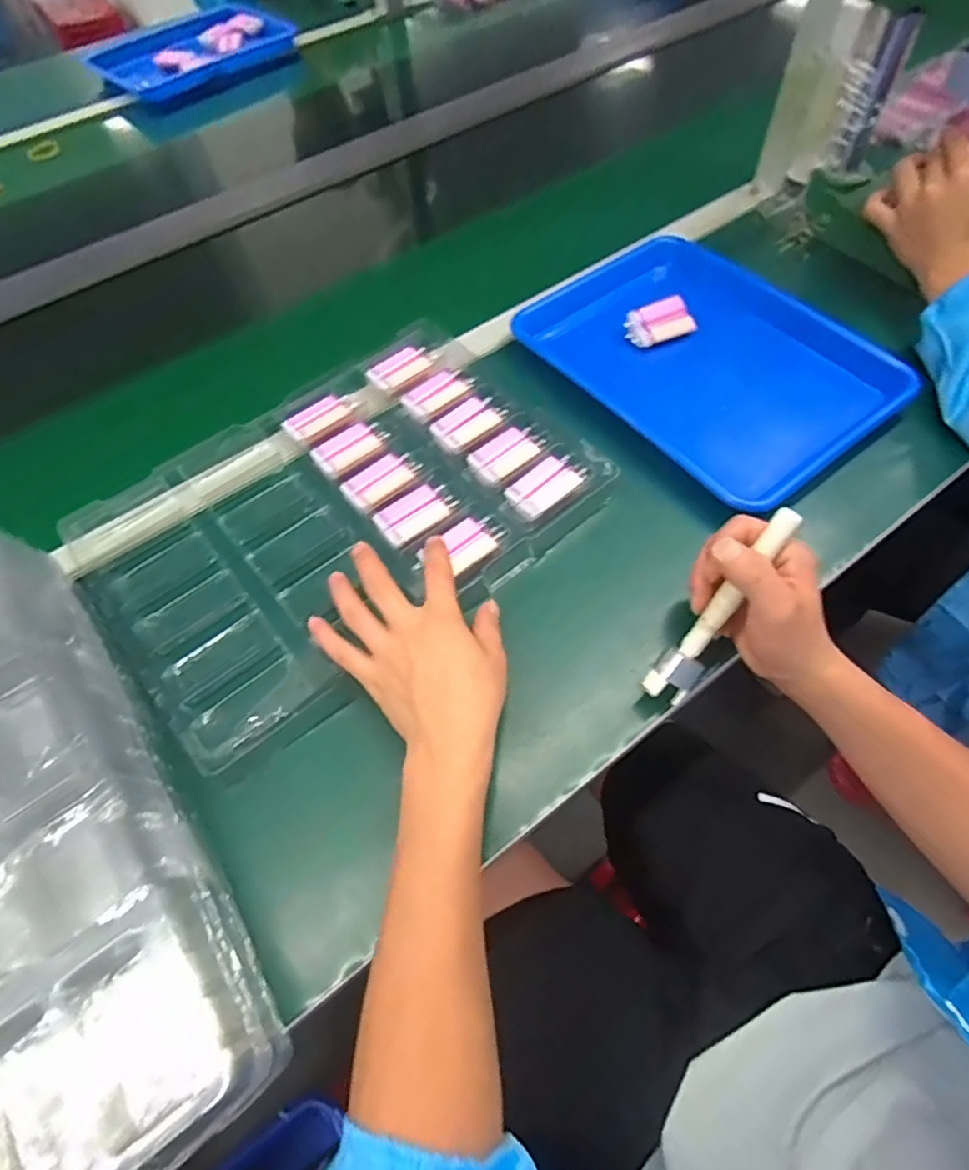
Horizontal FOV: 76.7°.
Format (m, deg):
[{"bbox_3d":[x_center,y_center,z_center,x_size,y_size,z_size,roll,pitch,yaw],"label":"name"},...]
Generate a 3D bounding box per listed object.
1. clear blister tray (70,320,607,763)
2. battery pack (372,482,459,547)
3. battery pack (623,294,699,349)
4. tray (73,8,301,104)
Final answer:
[{"bbox_3d":[-0.125,-0.067,0.544,0.405,0.034,0.290,-37,64,-17],"label":"clear blister tray"},{"bbox_3d":[-0.060,-0.064,0.530,0.067,0.006,0.041,-35,64,-16],"label":"battery pack"},{"bbox_3d":[0.181,-0.272,0.630,0.072,0.024,0.035,-24,60,-11],"label":"battery pack"},{"bbox_3d":[-0.533,-0.983,1.133,0.359,0.049,0.265,-34,62,-16],"label":"tray"}]

